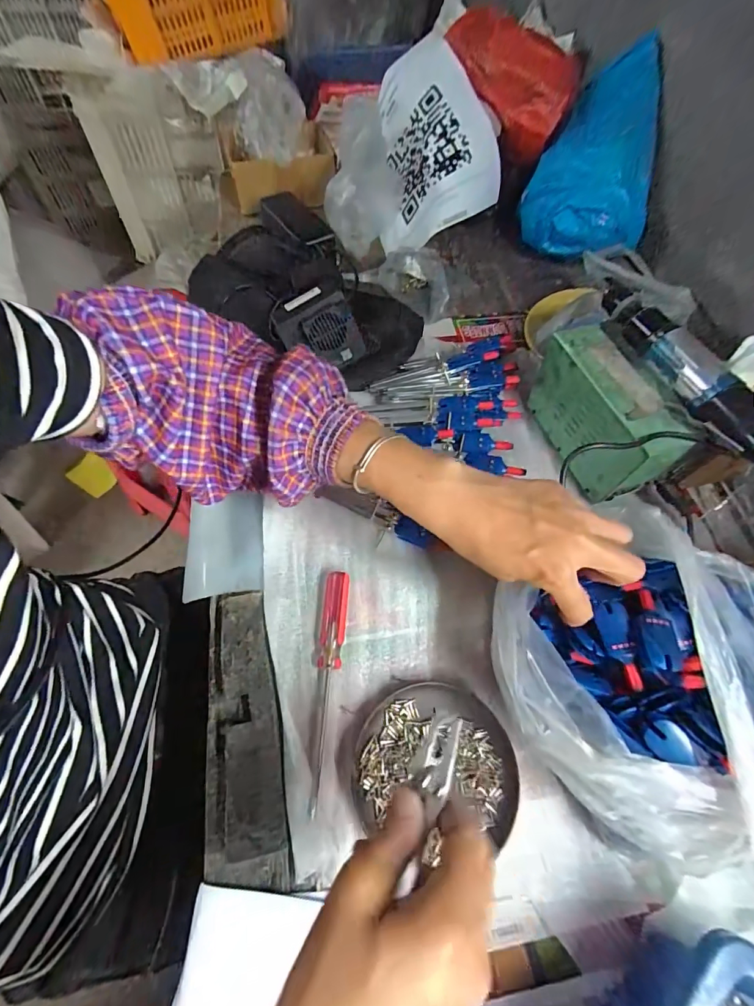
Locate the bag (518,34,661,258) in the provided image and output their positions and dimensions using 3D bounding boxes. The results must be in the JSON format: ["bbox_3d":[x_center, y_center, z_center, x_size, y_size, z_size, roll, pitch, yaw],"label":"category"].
[{"bbox_3d":[0.314,-0.483,0.592,0.169,0.161,0.216,18,61,6],"label":"bag"}]

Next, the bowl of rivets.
[{"bbox_3d":[0.042,0.194,0.311,0.117,0.016,0.106,-9,62,-9],"label":"bowl of rivets"}]

